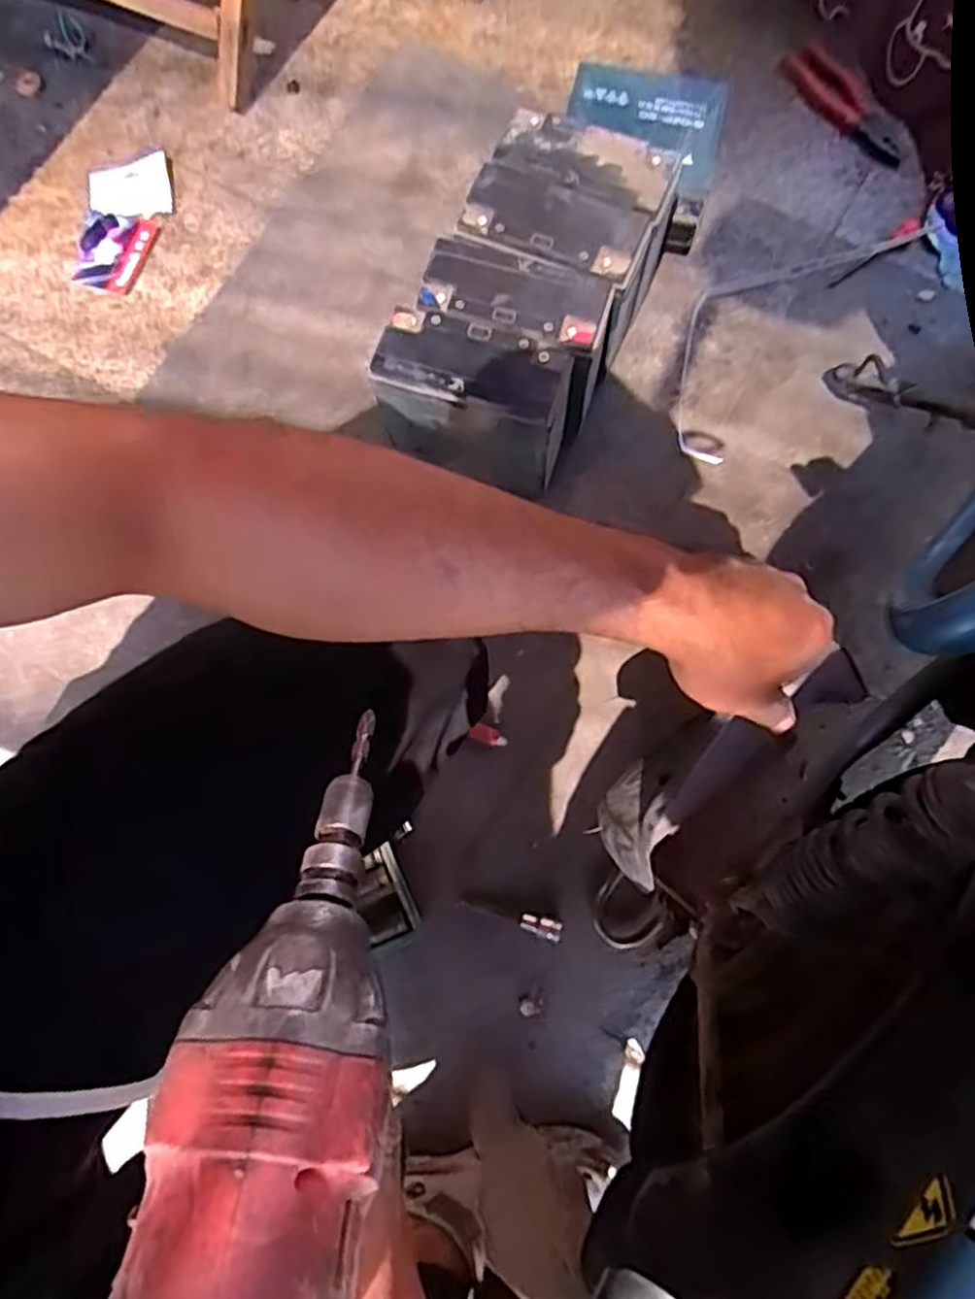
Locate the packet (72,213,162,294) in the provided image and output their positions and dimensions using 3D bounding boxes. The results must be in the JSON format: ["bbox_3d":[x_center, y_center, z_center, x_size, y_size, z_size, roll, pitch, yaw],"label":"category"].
[{"bbox_3d":[-0.454,-0.484,0.900,0.083,0.014,0.104,13,77,3],"label":"packet"}]

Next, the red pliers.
[{"bbox_3d":[0.444,-0.683,0.920,0.055,0.028,0.205,-34,79,-7],"label":"red pliers"}]

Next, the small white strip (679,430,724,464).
[{"bbox_3d":[0.240,-0.228,0.826,0.052,0.007,0.036,20,78,5],"label":"small white strip"}]

